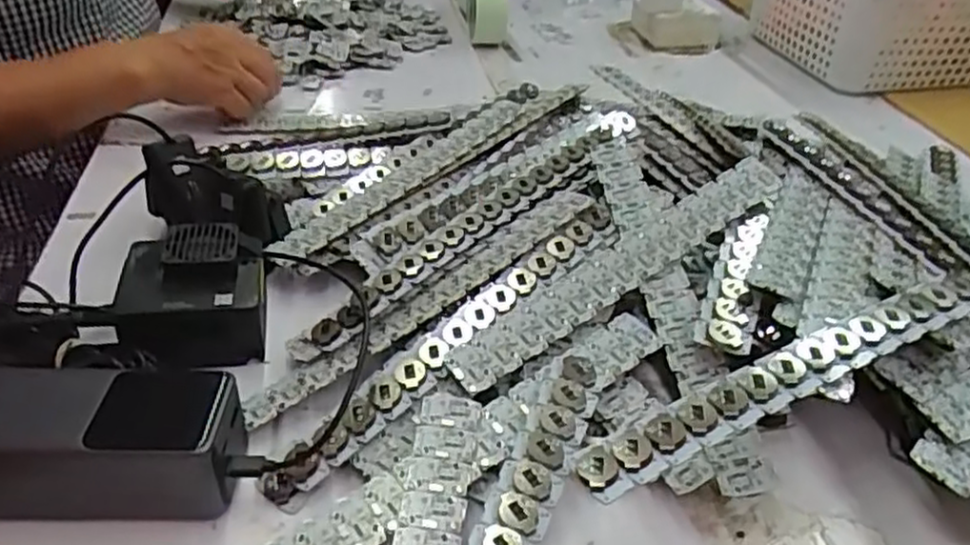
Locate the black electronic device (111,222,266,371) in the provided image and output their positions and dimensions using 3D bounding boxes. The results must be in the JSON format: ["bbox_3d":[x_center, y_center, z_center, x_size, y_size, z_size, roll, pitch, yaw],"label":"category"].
[{"bbox_3d":[-0.171,0.014,0.435,0.080,0.054,0.074,-3,37,-10],"label":"black electronic device"}]

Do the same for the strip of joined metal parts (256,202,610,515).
[{"bbox_3d":[-0.016,0.034,0.417,0.026,0.014,0.259,31,57,32],"label":"strip of joined metal parts"}]

